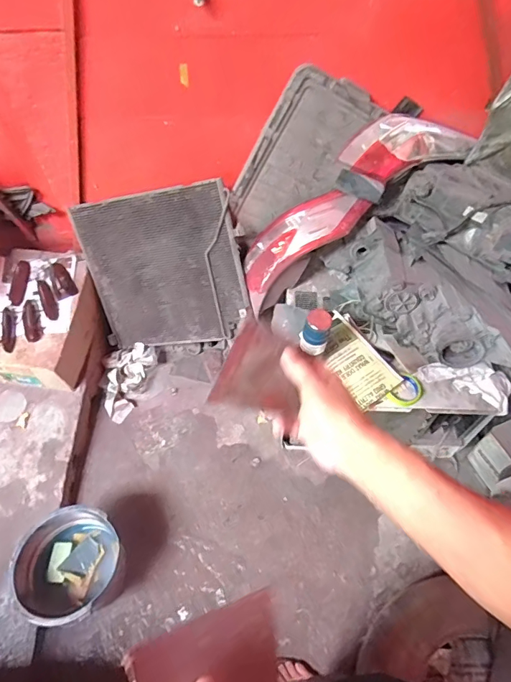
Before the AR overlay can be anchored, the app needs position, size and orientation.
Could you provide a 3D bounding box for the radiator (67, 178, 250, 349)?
[{"bbox_3d":[-0.307,-0.218,1.468,0.539,0.528,0.034,-4,33,14],"label":"radiator"}]

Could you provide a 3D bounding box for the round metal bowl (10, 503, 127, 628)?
[{"bbox_3d":[-0.509,0.622,1.217,0.248,0.209,0.269,0,57,0],"label":"round metal bowl"}]

